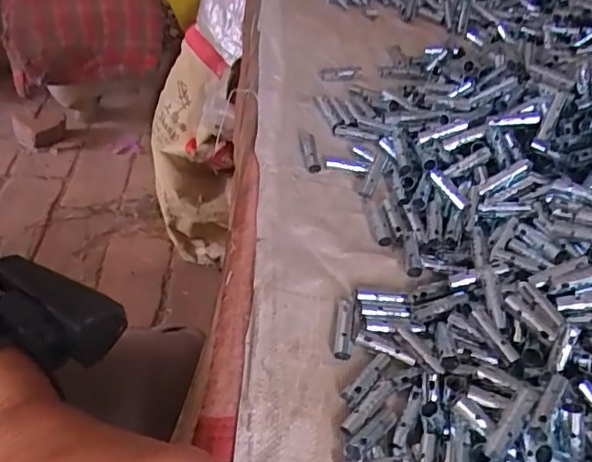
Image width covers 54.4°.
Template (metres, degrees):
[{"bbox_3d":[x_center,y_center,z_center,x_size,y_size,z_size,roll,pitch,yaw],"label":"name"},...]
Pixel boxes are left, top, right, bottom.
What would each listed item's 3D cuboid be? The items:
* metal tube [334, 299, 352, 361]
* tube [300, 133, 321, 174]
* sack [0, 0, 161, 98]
[{"bbox_3d":[0.030,0.061,0.365,0.010,0.007,0.040,7,48,1],"label":"metal tube"},{"bbox_3d":[0.012,-0.066,0.482,0.011,0.009,0.043,-4,49,-9],"label":"tube"},{"bbox_3d":[-0.370,-0.378,1.007,0.250,0.175,0.244,-8,49,-13],"label":"sack"}]

